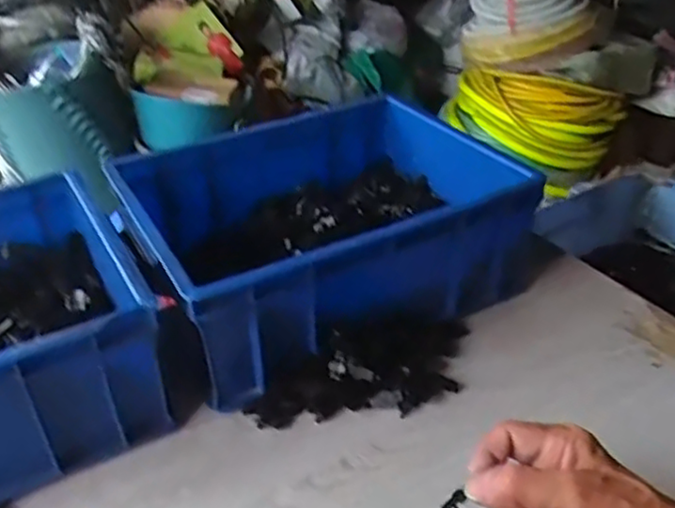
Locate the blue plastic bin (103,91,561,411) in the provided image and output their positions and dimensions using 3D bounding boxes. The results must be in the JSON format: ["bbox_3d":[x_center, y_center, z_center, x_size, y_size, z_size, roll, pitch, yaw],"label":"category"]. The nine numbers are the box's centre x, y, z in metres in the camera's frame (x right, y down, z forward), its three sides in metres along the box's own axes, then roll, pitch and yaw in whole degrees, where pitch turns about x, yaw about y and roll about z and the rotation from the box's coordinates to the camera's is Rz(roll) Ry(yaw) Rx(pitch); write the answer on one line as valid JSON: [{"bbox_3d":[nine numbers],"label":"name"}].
[{"bbox_3d":[-0.014,-0.026,0.667,0.368,0.135,0.267,-19,38,-23],"label":"blue plastic bin"}]

